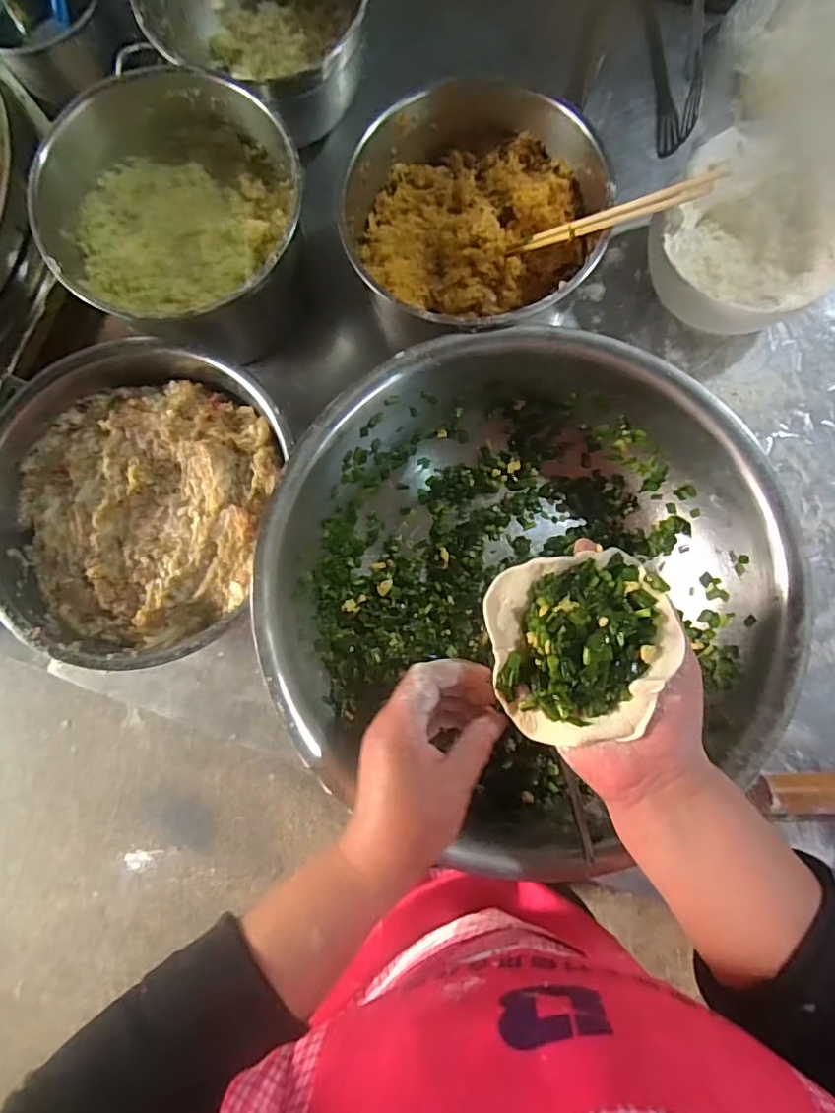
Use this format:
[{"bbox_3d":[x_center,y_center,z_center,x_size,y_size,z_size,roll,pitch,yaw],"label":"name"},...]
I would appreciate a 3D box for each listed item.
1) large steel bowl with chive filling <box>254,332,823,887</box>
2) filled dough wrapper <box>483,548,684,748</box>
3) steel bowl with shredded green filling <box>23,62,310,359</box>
[{"bbox_3d":[0.078,0.023,0.449,0.374,0.122,0.361,0,82,2],"label":"large steel bowl with chive filling"},{"bbox_3d":[0.094,0.051,0.317,0.098,0.034,0.101,-12,81,2],"label":"filled dough wrapper"},{"bbox_3d":[-0.204,-0.288,0.478,0.192,0.103,0.205,-1,81,4],"label":"steel bowl with shredded green filling"}]

